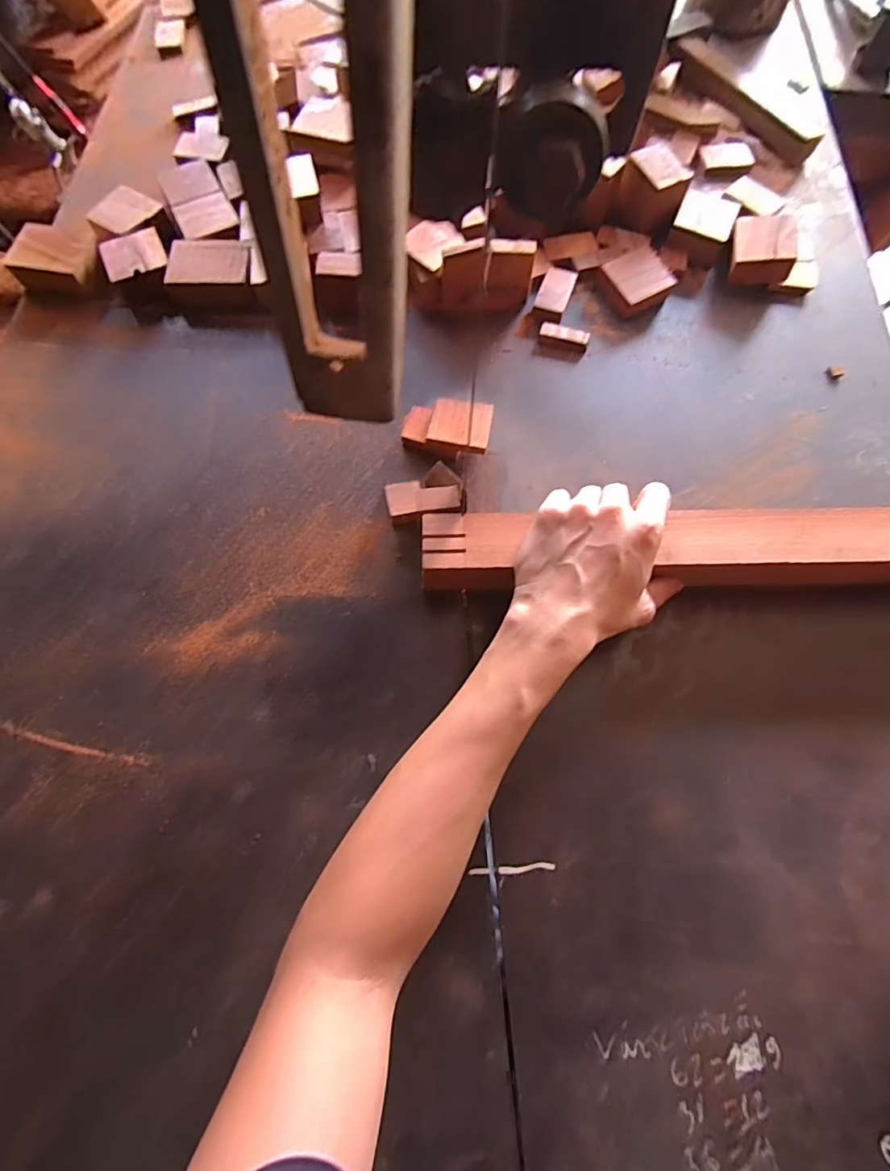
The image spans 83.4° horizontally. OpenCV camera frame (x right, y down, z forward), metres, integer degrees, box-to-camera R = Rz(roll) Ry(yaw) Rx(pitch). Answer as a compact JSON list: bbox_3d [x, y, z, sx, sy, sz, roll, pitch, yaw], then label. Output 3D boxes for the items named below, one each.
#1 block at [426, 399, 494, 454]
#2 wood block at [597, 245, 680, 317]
[{"bbox_3d":[0.014,-0.137,0.429,0.051,0.009,0.049,9,68,4],"label":"block"},{"bbox_3d":[0.190,-0.302,0.496,0.065,0.021,0.056,-29,73,-9],"label":"wood block"}]

